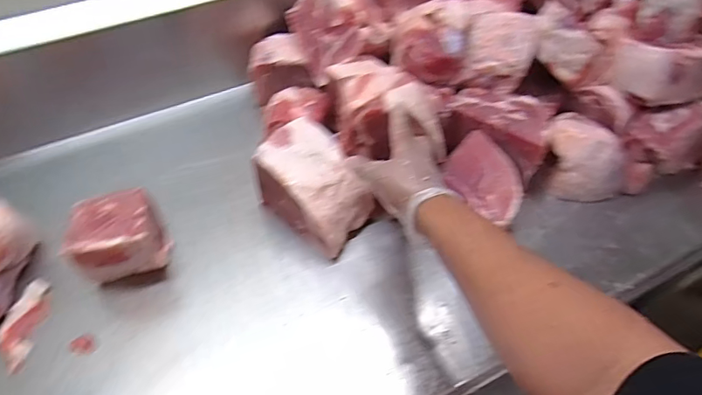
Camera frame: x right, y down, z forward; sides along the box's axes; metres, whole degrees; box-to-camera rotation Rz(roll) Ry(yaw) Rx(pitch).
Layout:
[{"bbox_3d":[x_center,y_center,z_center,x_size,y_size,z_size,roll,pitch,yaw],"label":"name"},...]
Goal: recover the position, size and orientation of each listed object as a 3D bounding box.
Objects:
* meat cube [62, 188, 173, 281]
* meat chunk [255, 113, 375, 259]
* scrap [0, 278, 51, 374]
[{"bbox_3d":[-0.304,0.050,0.651,0.104,0.081,0.110,-10,49,-8],"label":"meat cube"},{"bbox_3d":[-0.051,-0.013,0.688,0.100,0.111,0.155,-36,57,-27],"label":"meat chunk"},{"bbox_3d":[-0.409,0.157,0.615,0.046,0.011,0.123,-1,48,0],"label":"scrap"}]

